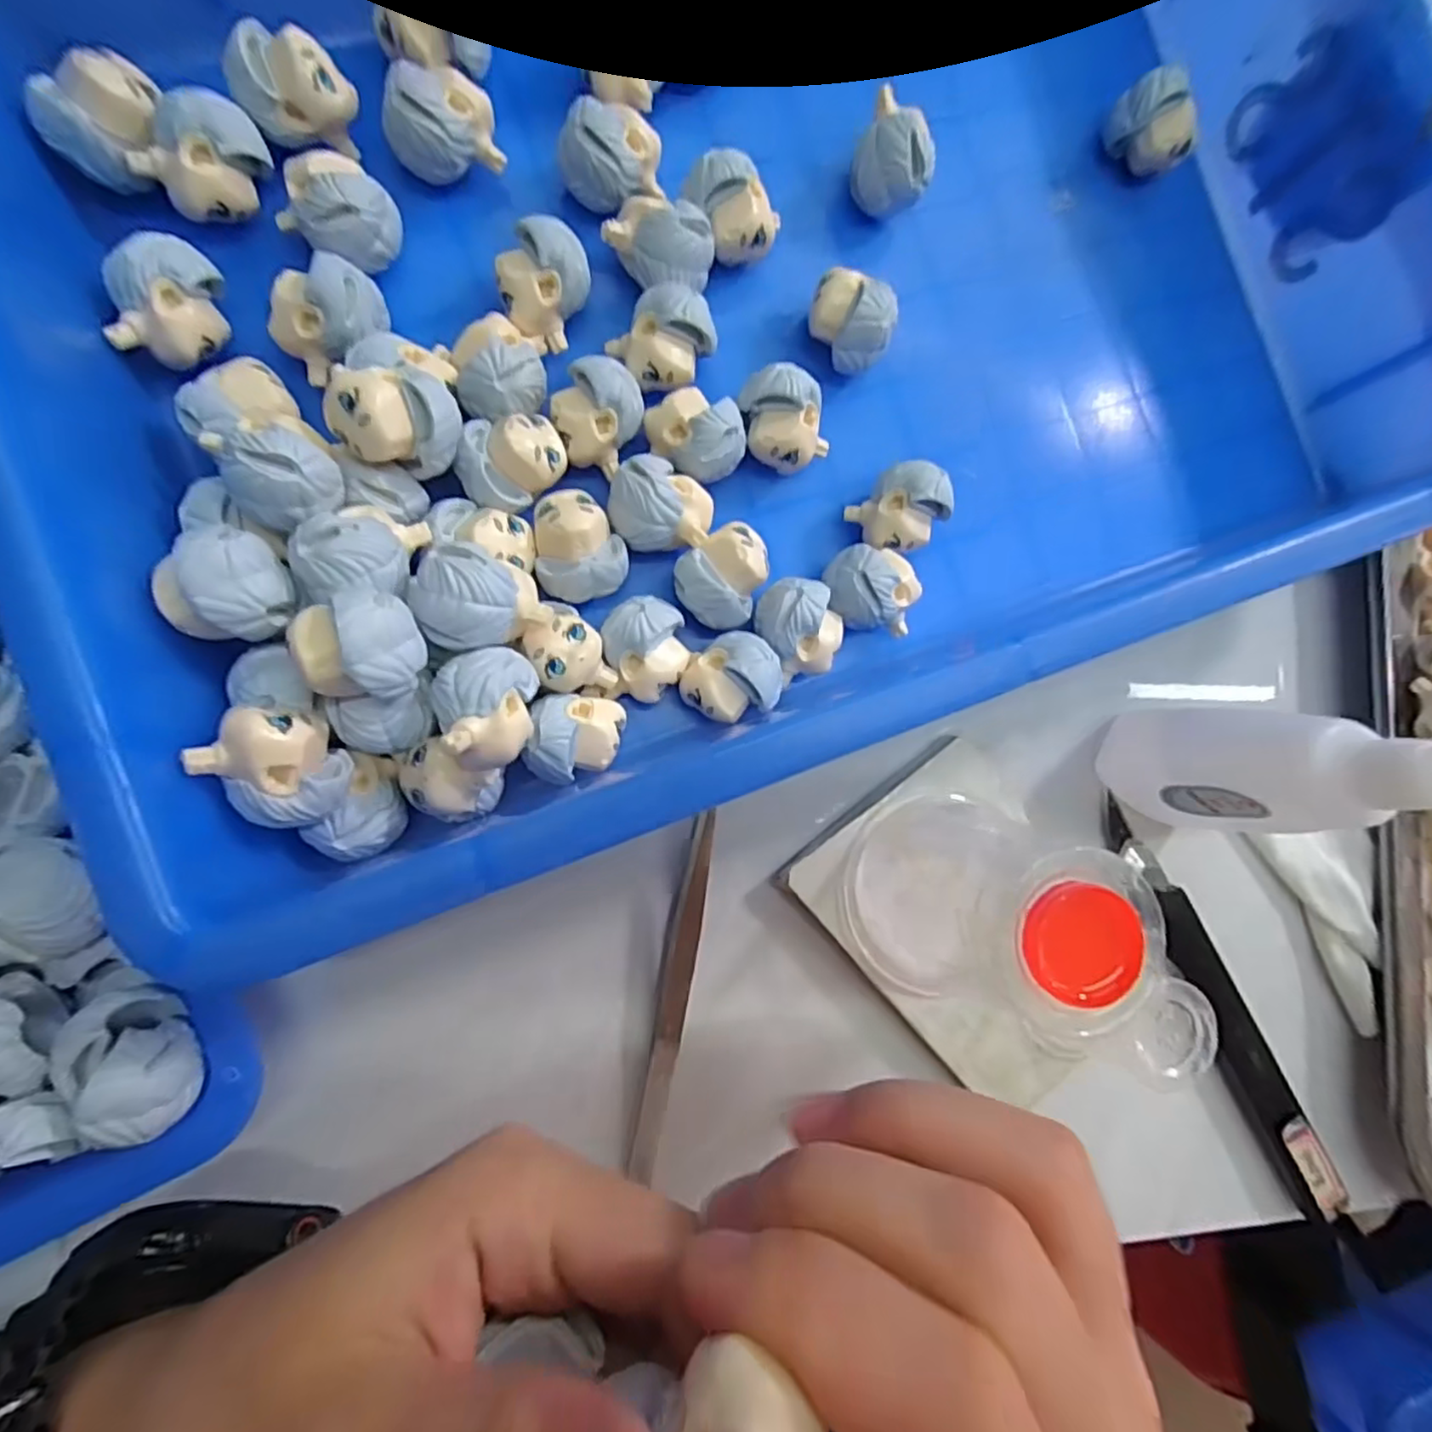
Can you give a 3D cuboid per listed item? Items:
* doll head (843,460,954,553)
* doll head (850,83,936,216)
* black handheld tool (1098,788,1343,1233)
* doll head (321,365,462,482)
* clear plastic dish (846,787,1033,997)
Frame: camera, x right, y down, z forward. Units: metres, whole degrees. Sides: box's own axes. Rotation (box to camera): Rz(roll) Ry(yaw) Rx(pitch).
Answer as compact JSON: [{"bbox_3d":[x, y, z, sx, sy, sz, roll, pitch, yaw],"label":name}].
[{"bbox_3d":[0.054,-0.060,0.199,0.024,0.025,0.022,0,87,-9],"label":"doll head"},{"bbox_3d":[0.053,-0.167,0.203,0.023,0.026,0.025,0,87,-9],"label":"doll head"},{"bbox_3d":[0.162,0.094,0.217,0.015,0.012,0.146,-29,92,-9],"label":"black handheld tool"},{"bbox_3d":[-0.075,-0.070,0.160,0.026,0.020,0.022,9,88,-7],"label":"doll head"},{"bbox_3d":[0.065,0.052,0.201,0.056,0.006,0.057,13,85,-8],"label":"clear plastic dish"}]

